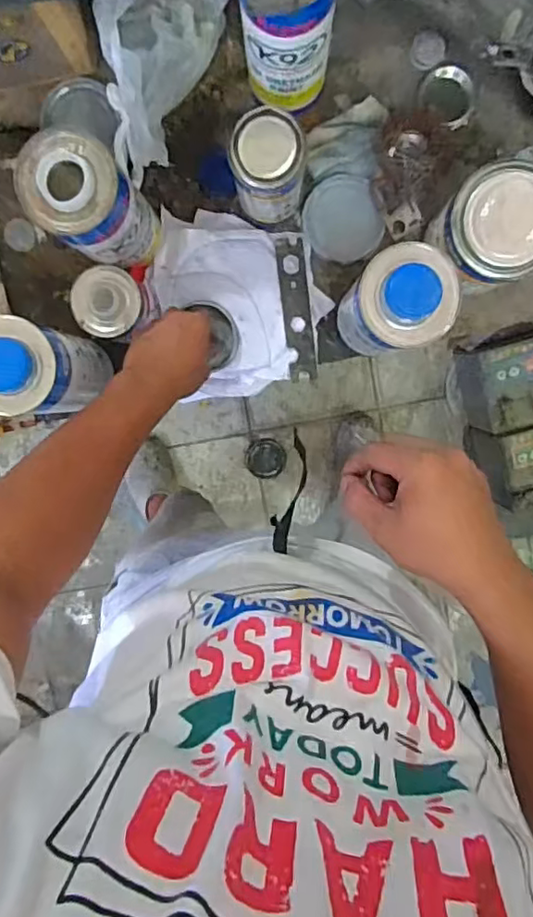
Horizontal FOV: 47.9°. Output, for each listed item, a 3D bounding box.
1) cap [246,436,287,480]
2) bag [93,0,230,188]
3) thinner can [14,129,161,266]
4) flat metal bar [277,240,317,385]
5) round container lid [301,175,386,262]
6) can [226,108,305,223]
[{"bbox_3d":[-0.001,0.000,1.430,0.092,0.008,0.092,6,98,-1],"label":"cap"},{"bbox_3d":[-0.123,-0.408,0.619,0.104,0.069,0.206,23,97,-3],"label":"bag"},{"bbox_3d":[-0.160,-0.232,0.562,0.089,0.163,0.086,0,98,0],"label":"thinner can"},{"bbox_3d":[0.036,-0.169,0.684,0.034,0.005,0.156,-9,96,-14],"label":"flat metal bar"},{"bbox_3d":[0.084,-0.265,0.668,0.082,0.013,0.090,0,98,0],"label":"round container lid"},{"bbox_3d":[0.002,-0.282,0.594,0.067,0.123,0.068,0,98,0],"label":"can"}]

